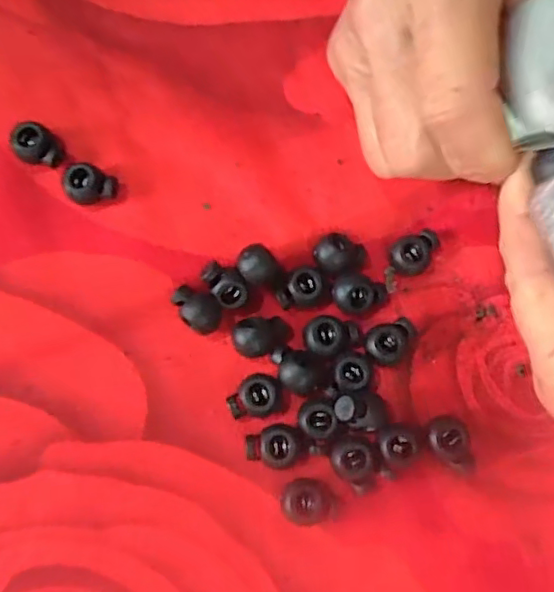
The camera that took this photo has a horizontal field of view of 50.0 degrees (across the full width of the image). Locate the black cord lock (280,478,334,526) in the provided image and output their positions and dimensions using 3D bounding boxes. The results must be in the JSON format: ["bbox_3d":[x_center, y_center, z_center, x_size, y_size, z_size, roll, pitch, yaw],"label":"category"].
[{"bbox_3d":[0.010,0.071,0.205,0.018,0.011,0.014,-1,77,-2],"label":"black cord lock"}]

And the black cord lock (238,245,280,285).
[{"bbox_3d":[-0.007,-0.011,0.217,0.013,0.009,0.016,-25,79,-7],"label":"black cord lock"}]

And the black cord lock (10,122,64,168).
[{"bbox_3d":[-0.090,-0.056,0.225,0.015,0.011,0.017,-41,81,-10],"label":"black cord lock"}]

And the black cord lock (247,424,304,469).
[{"bbox_3d":[-0.001,0.053,0.208,0.019,0.012,0.014,-9,77,-4],"label":"black cord lock"}]

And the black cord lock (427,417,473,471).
[{"bbox_3d":[0.061,0.053,0.211,0.013,0.010,0.019,-19,78,-6],"label":"black cord lock"}]

